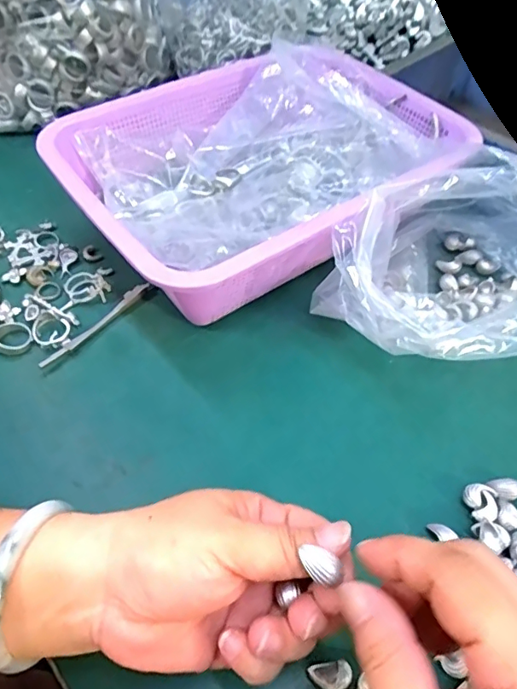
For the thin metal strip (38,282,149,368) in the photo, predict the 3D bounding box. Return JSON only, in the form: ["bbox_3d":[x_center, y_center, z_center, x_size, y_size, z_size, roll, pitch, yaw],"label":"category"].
[{"bbox_3d":[-0.121,-0.016,0.384,0.009,0.005,0.099,33,59,21],"label":"thin metal strip"}]

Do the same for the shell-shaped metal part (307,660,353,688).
[{"bbox_3d":[0.034,0.157,0.244,0.019,0.008,0.012,-5,54,-5],"label":"shell-shaped metal part"}]

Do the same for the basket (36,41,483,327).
[{"bbox_3d":[0.003,-0.143,0.429,0.297,0.082,0.227,-30,59,-21],"label":"basket"}]

